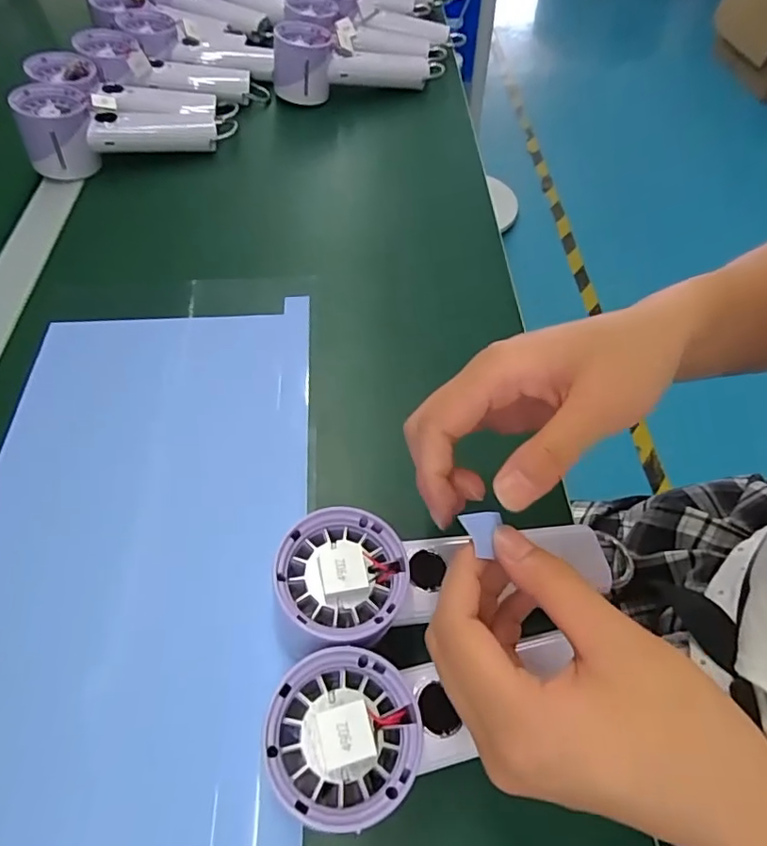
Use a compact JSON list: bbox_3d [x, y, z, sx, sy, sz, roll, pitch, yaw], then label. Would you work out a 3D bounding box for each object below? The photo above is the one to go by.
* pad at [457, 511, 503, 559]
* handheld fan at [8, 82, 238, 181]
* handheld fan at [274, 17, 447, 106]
[{"bbox_3d":[0.040,0.044,0.214,0.016,0.004,0.019,-3,55,-1],"label":"pad"},{"bbox_3d":[-0.245,-0.290,0.523,0.190,0.059,0.066,-11,56,-7],"label":"handheld fan"},{"bbox_3d":[-0.031,-0.423,0.625,0.201,0.065,0.074,-15,56,-10],"label":"handheld fan"}]

